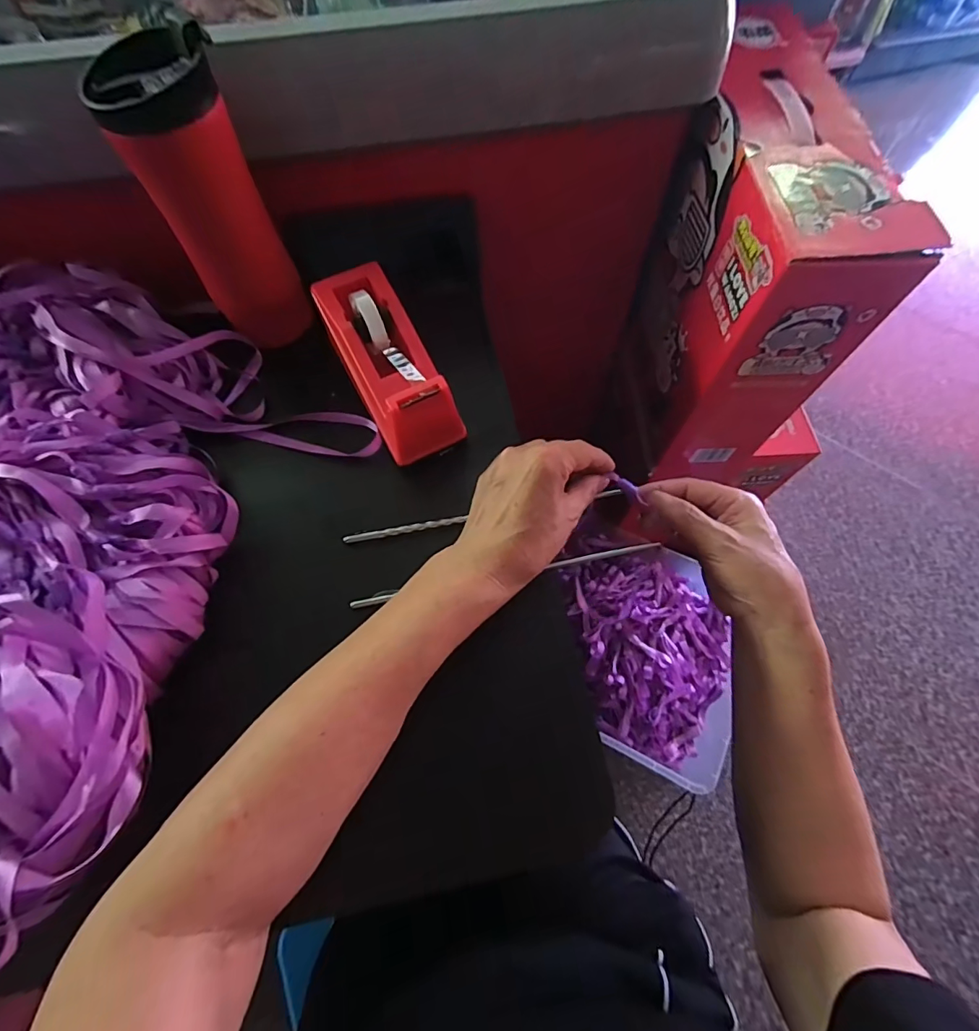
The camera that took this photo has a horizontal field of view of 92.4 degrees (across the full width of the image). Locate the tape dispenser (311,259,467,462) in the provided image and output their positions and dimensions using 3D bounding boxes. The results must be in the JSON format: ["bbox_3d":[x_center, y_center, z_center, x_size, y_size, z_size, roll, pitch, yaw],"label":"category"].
[{"bbox_3d":[-0.079,-0.122,0.359,0.063,0.071,0.160,-26,81,-11],"label":"tape dispenser"}]

